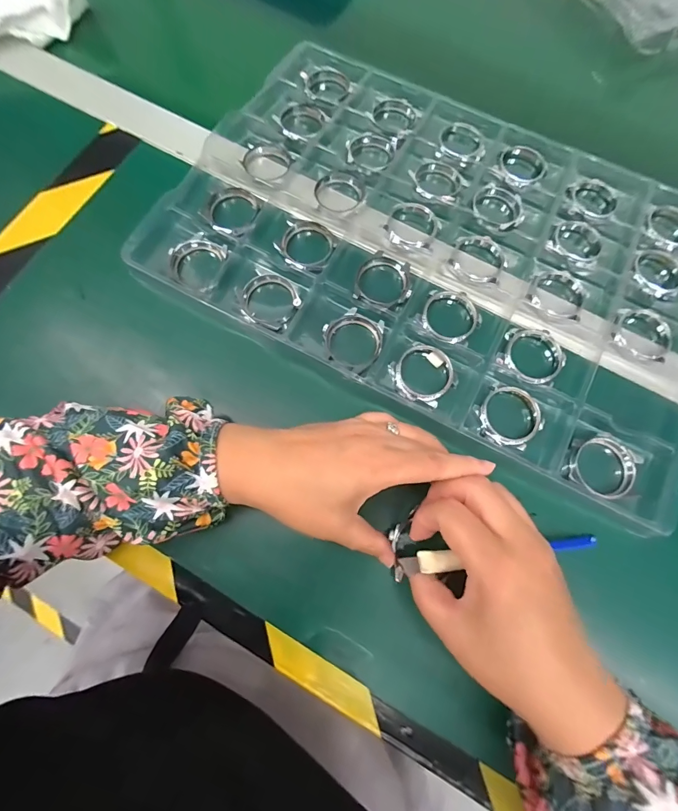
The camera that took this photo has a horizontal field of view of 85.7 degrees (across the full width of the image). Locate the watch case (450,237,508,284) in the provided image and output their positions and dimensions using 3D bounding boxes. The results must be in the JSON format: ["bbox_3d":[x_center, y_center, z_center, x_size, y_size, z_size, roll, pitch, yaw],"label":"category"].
[{"bbox_3d":[0.118,-0.123,0.307,0.045,0.015,0.034,29,75,8],"label":"watch case"}]

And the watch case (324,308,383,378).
[{"bbox_3d":[0.011,-0.052,0.289,0.047,0.011,0.046,27,75,7],"label":"watch case"}]

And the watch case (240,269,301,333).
[{"bbox_3d":[-0.057,-0.084,0.293,0.048,0.010,0.043,28,75,8],"label":"watch case"}]

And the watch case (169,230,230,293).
[{"bbox_3d":[-0.121,-0.120,0.302,0.048,0.012,0.046,22,75,6],"label":"watch case"}]

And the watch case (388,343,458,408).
[{"bbox_3d":[0.064,-0.023,0.281,0.046,0.009,0.046,-37,77,-10],"label":"watch case"}]

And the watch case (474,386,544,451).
[{"bbox_3d":[0.126,0.008,0.270,0.045,0.011,0.041,40,77,10],"label":"watch case"}]

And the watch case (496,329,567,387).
[{"bbox_3d":[0.151,-0.039,0.286,0.050,0.007,0.046,7,74,2],"label":"watch case"}]

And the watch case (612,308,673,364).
[{"bbox_3d":[0.244,-0.060,0.293,0.045,0.012,0.035,25,75,7],"label":"watch case"}]

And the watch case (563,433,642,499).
[{"bbox_3d":[0.193,0.045,0.267,0.042,0.009,0.045,30,76,8],"label":"watch case"}]

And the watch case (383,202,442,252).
[{"bbox_3d":[0.063,-0.154,0.313,0.046,0.012,0.041,17,74,5],"label":"watch case"}]

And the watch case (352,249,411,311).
[{"bbox_3d":[0.037,-0.103,0.297,0.046,0.009,0.049,23,75,6],"label":"watch case"}]

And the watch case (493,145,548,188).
[{"bbox_3d":[0.170,-0.221,0.343,0.046,0.017,0.039,26,75,7],"label":"watch case"}]

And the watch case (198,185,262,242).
[{"bbox_3d":[-0.092,-0.167,0.317,0.050,0.009,0.048,27,75,7],"label":"watch case"}]

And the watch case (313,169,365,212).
[{"bbox_3d":[0.002,-0.188,0.324,0.045,0.011,0.043,30,76,8],"label":"watch case"}]

